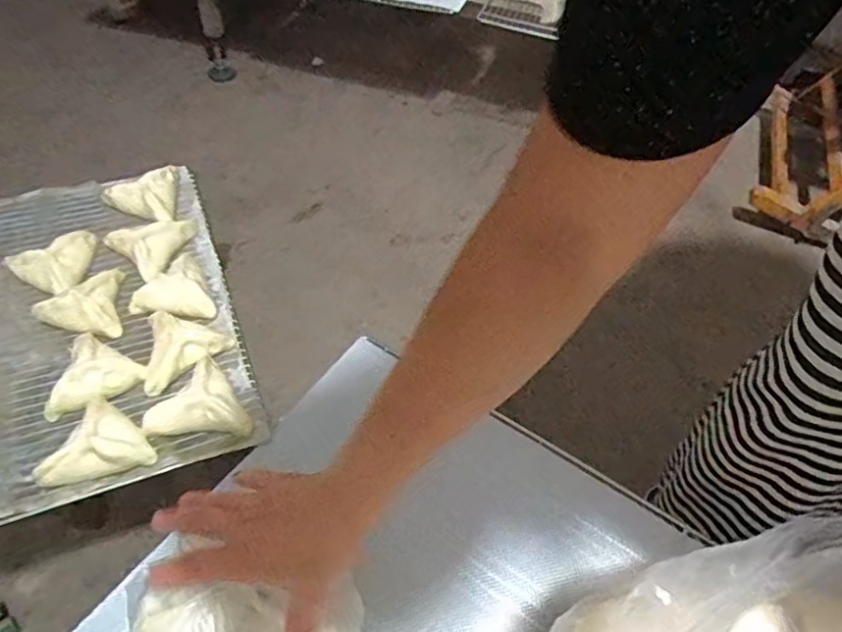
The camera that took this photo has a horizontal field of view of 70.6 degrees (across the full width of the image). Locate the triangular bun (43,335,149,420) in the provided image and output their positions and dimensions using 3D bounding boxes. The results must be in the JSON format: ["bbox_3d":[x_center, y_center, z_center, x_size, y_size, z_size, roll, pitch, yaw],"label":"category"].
[{"bbox_3d":[-0.364,0.075,0.654,0.077,0.050,0.089,20,50,13],"label":"triangular bun"}]

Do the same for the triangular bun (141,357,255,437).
[{"bbox_3d":[-0.245,0.101,0.637,0.096,0.047,0.105,-30,57,-28],"label":"triangular bun"}]

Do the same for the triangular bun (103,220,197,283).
[{"bbox_3d":[-0.371,-0.111,0.819,0.075,0.046,0.095,26,51,17],"label":"triangular bun"}]

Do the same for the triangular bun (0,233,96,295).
[{"bbox_3d":[-0.491,-0.070,0.777,0.118,0.048,0.075,-9,50,-13],"label":"triangular bun"}]

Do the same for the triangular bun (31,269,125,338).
[{"bbox_3d":[-0.426,-0.015,0.735,0.097,0.036,0.102,-11,50,-14],"label":"triangular bun"}]

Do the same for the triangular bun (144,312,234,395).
[{"bbox_3d":[-0.291,0.032,0.701,0.110,0.039,0.081,-35,60,-30],"label":"triangular bun"}]

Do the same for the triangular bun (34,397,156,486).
[{"bbox_3d":[-0.321,0.140,0.595,0.083,0.053,0.093,23,51,15],"label":"triangular bun"}]

